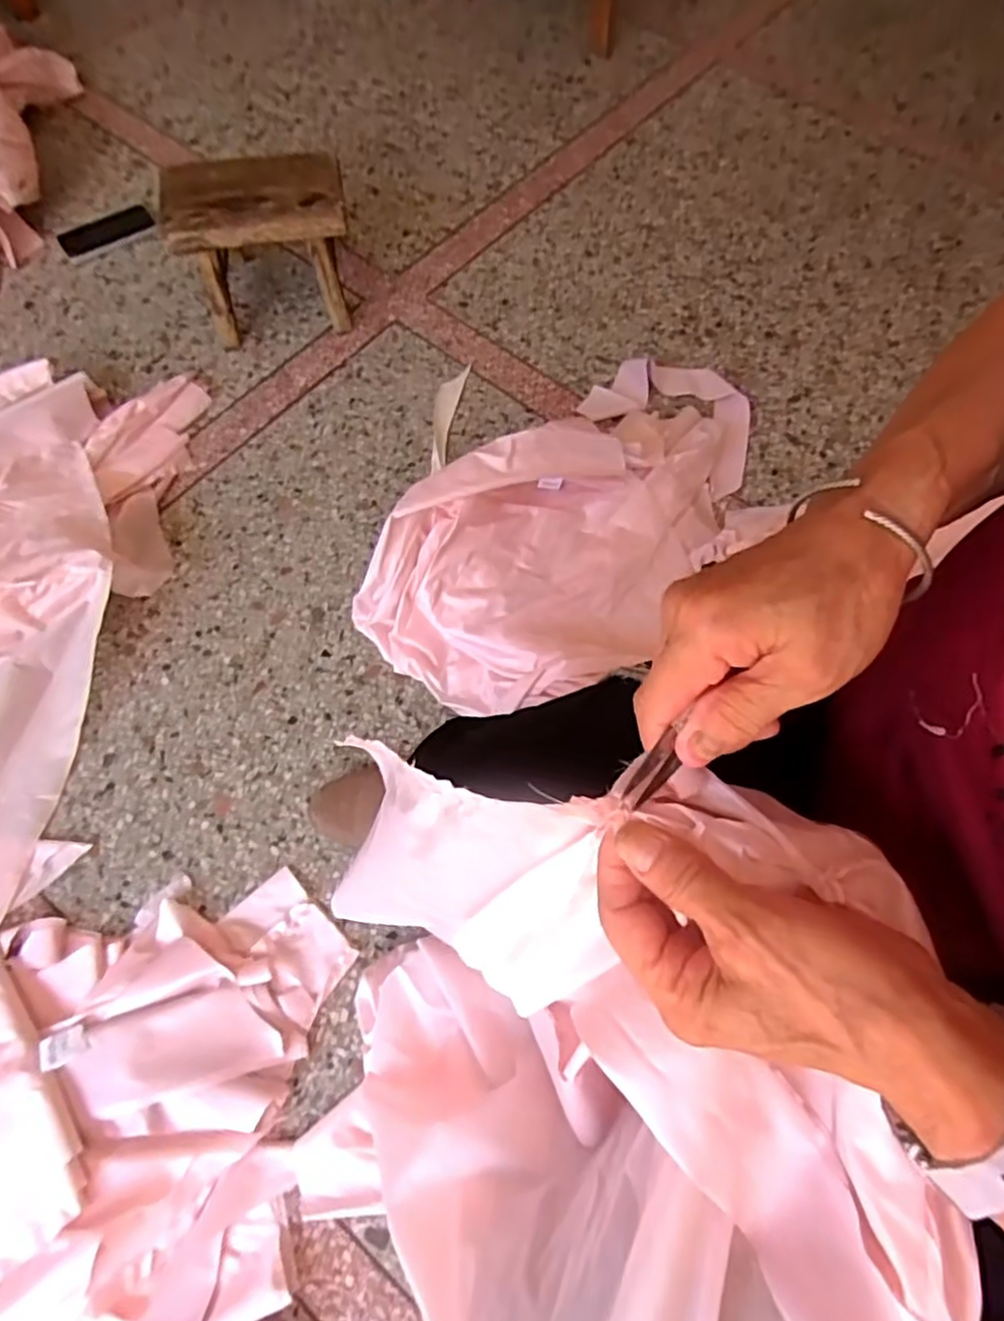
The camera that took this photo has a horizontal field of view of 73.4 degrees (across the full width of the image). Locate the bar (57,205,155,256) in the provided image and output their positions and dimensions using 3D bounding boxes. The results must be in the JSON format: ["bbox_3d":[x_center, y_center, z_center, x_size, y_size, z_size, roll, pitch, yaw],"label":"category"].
[{"bbox_3d":[-0.702,-0.766,1.195,0.161,0.009,0.076,-32,72,-14],"label":"bar"}]

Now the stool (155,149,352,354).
[{"bbox_3d":[-0.366,-0.635,1.042,0.254,0.187,0.176,-11,68,-6],"label":"stool"}]

